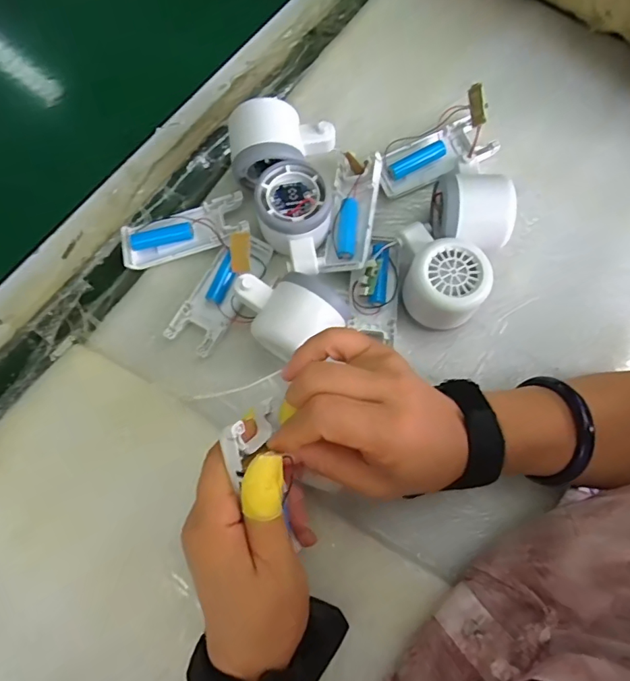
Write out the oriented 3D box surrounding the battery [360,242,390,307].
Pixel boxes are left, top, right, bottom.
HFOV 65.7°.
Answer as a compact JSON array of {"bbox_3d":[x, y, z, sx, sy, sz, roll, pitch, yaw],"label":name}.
[{"bbox_3d":[0.048,-0.055,0.385,0.022,0.025,0.051,8,75,3],"label":"battery"}]

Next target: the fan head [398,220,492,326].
[{"bbox_3d":[0.093,-0.045,0.371,0.075,0.051,0.057,41,79,11],"label":"fan head"}]

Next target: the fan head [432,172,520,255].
[{"bbox_3d":[0.121,-0.101,0.380,0.056,0.053,0.062,3,75,1],"label":"fan head"}]

